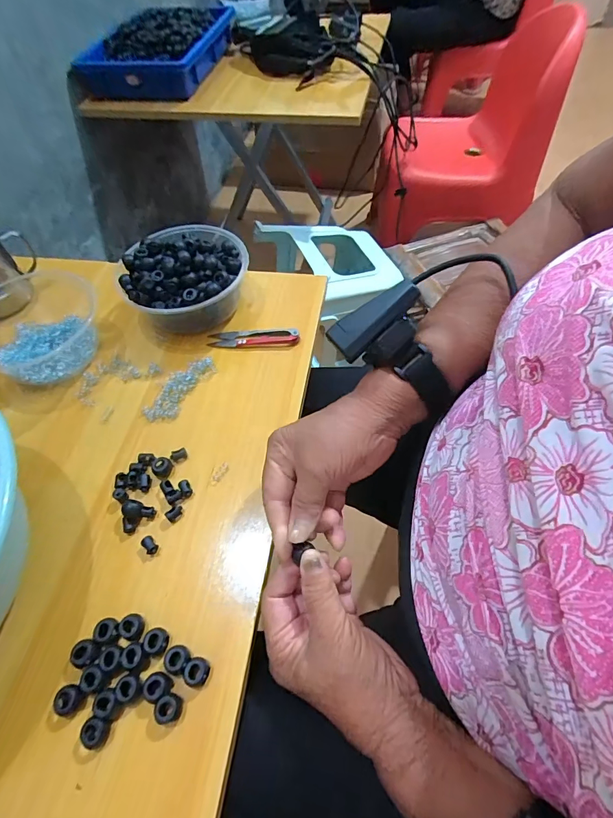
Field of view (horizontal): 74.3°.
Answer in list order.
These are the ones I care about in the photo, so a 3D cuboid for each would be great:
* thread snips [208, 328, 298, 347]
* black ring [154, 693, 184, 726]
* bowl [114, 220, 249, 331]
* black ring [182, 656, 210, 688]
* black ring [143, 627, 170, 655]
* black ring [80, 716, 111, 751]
[{"bbox_3d":[-0.058,-0.079,0.447,0.098,0.007,0.022,1,56,4],"label":"thread snips"},{"bbox_3d":[-0.092,0.199,0.268,0.016,0.012,0.016,-2,56,2],"label":"black ring"},{"bbox_3d":[-0.131,-0.141,0.452,0.138,0.071,0.123,-15,57,-6],"label":"bowl"},{"bbox_3d":[-0.076,0.181,0.279,0.015,0.010,0.017,6,57,8],"label":"black ring"},{"bbox_3d":[-0.108,0.166,0.289,0.017,0.007,0.017,-2,56,2],"label":"black ring"},{"bbox_3d":[-0.138,0.211,0.264,0.016,0.009,0.017,-2,56,2],"label":"black ring"}]

